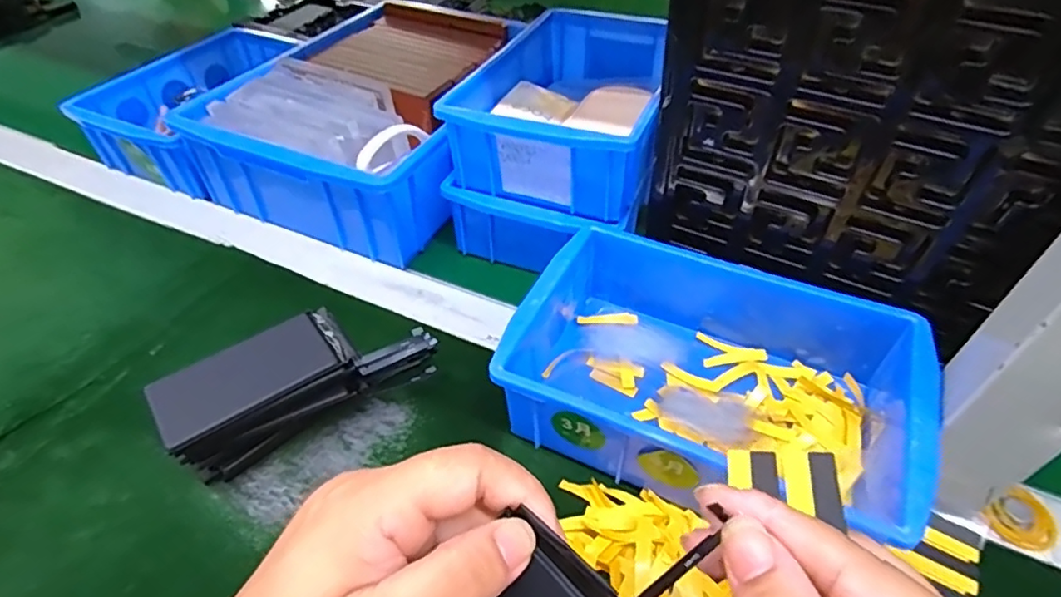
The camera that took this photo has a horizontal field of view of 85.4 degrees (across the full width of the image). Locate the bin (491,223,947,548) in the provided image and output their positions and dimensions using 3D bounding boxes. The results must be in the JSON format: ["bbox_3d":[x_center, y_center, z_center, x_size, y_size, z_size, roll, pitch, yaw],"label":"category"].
[{"bbox_3d":[0.096,0.039,0.318,0.196,0.065,0.141,18,47,17],"label":"bin"}]

